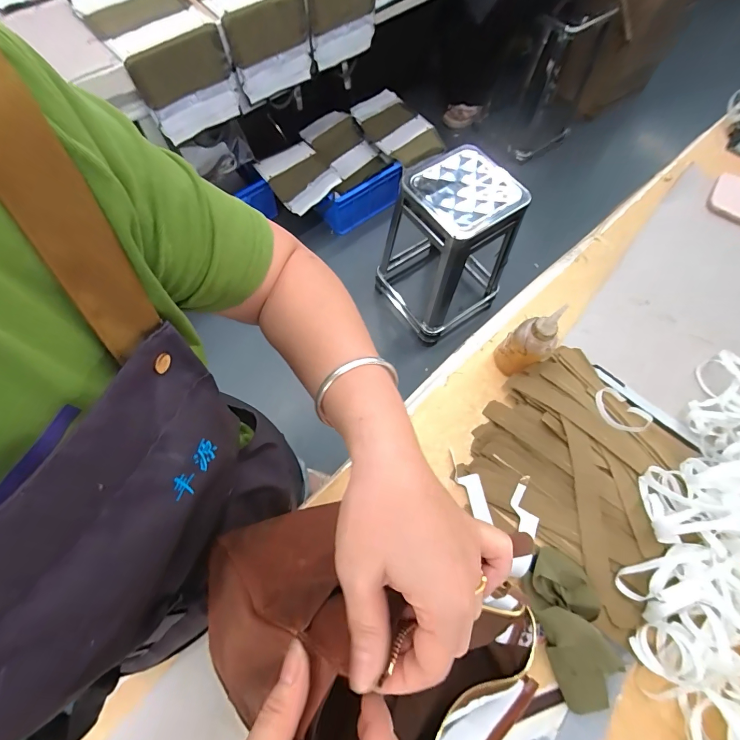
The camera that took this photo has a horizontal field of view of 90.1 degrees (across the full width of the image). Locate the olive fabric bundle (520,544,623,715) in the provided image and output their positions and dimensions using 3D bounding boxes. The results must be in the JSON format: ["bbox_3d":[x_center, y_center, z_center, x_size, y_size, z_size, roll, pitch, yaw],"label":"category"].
[{"bbox_3d":[0.247,0.302,0.435,0.092,0.058,0.158,-20,69,-9],"label":"olive fabric bundle"}]

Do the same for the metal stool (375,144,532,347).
[{"bbox_3d":[0.271,-0.418,1.293,0.354,0.550,0.364,-31,71,-13],"label":"metal stool"}]

